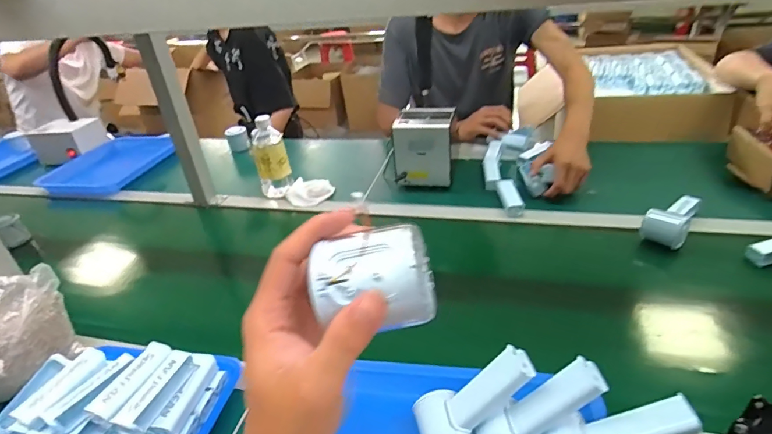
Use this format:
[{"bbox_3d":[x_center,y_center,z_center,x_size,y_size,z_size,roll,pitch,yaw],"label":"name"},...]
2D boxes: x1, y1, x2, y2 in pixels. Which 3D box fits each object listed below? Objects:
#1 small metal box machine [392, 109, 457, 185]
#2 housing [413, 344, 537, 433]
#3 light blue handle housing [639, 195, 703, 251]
[{"bbox_3d":[0.093,-0.155,1.030,0.122,0.155,0.129,3,33,14],"label":"small metal box machine"},{"bbox_3d":[0.095,0.193,0.476,0.147,0.044,0.058,-49,28,17],"label":"housing"},{"bbox_3d":[0.515,-0.004,0.809,0.069,0.052,0.144,19,40,35],"label":"light blue handle housing"}]

